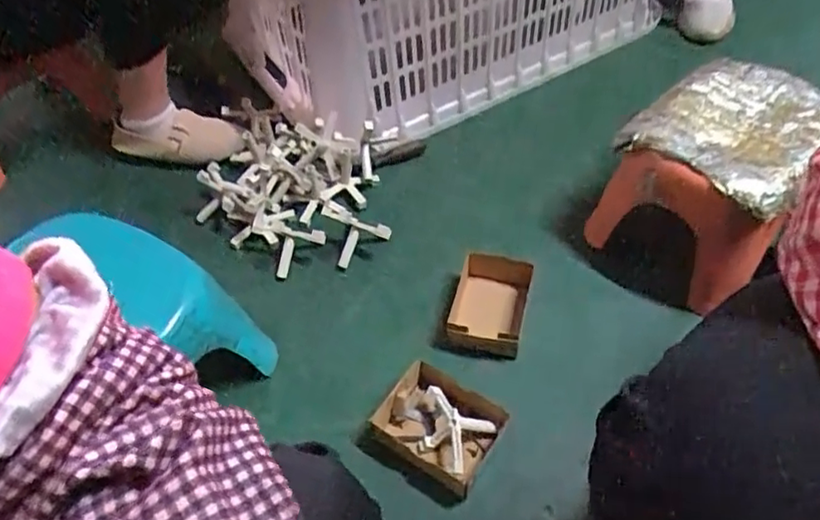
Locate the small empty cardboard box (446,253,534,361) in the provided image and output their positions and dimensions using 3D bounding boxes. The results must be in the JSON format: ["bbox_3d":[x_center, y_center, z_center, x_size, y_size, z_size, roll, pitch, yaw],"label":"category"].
[{"bbox_3d":[0.109,0.059,0.849,0.104,0.057,0.141,11,53,11],"label":"small empty cardboard box"}]

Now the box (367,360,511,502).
[{"bbox_3d":[0.029,0.203,0.732,0.141,0.051,0.124,25,57,21],"label":"box"}]

